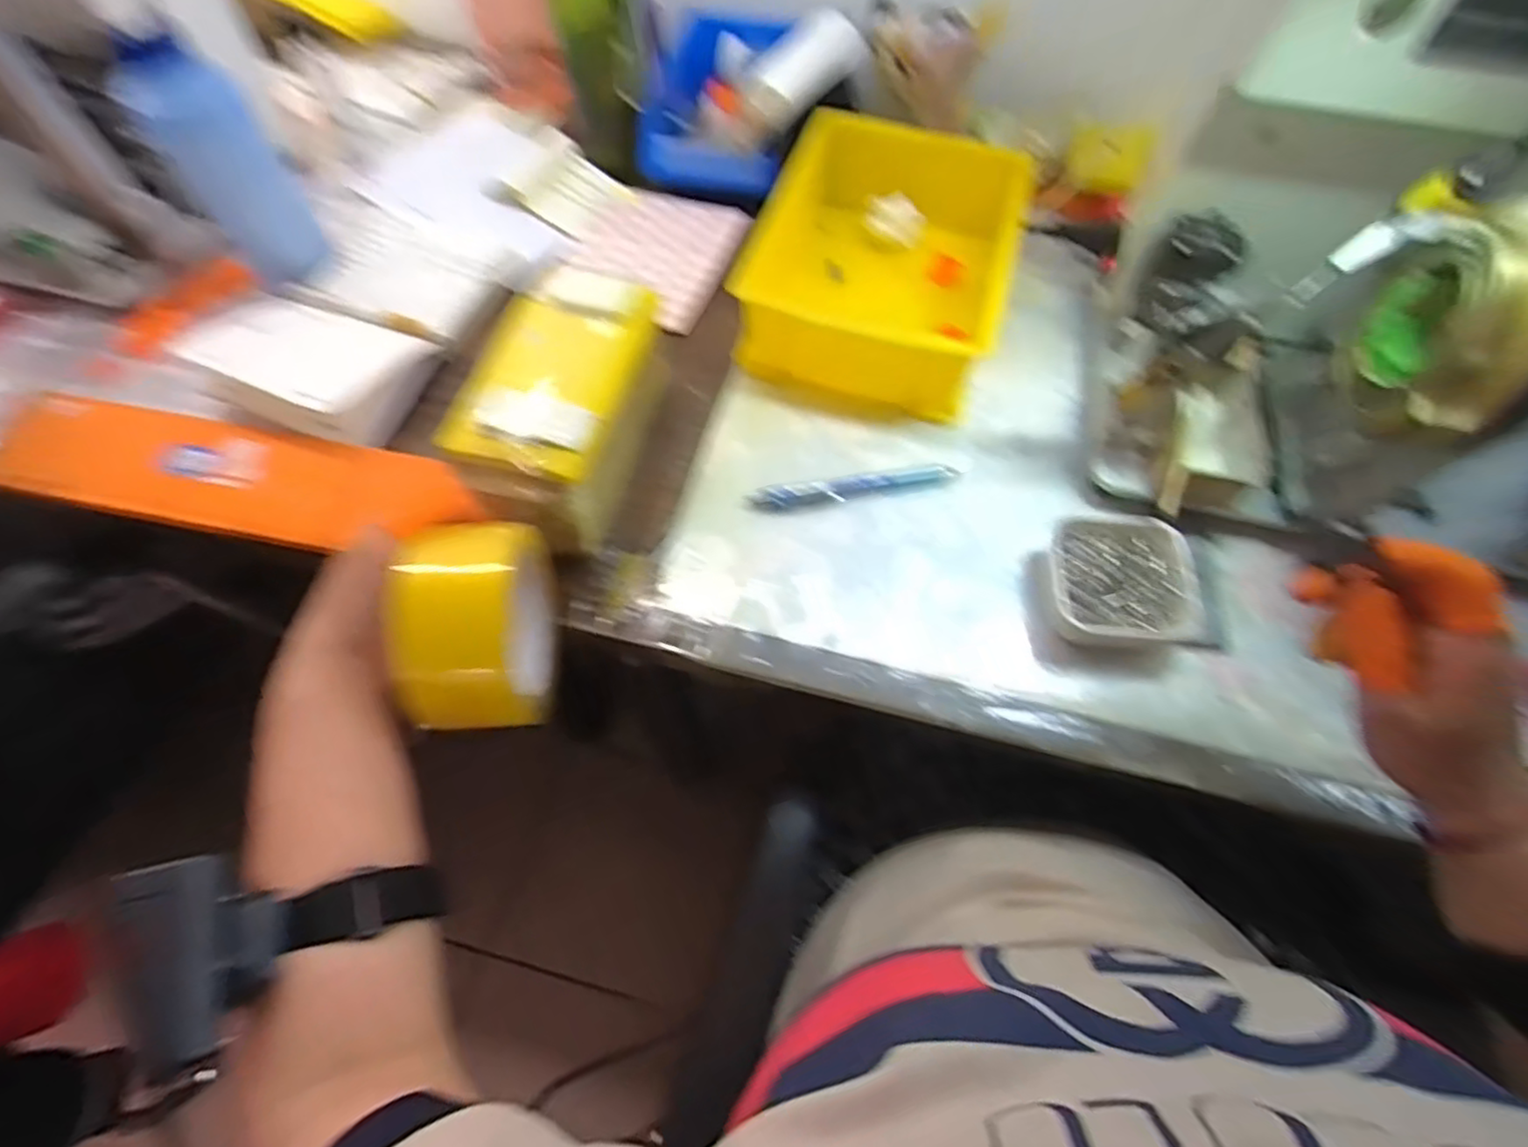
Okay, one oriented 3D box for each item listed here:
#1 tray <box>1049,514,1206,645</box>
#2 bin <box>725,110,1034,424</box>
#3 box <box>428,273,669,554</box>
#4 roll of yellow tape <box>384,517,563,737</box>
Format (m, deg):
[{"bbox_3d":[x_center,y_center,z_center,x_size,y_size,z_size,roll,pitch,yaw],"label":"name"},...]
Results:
[{"bbox_3d":[0.213,0.004,0.424,0.086,0.037,0.090,0,60,0],"label":"tray"},{"bbox_3d":[0.089,-0.235,0.529,0.183,0.080,0.206,17,62,9],"label":"bin"},{"bbox_3d":[-0.124,-0.102,0.440,0.088,0.091,0.172,11,61,6],"label":"box"},{"bbox_3d":[-0.142,0.028,0.352,0.058,0.096,0.101,-8,61,-5],"label":"roll of yellow tape"}]

